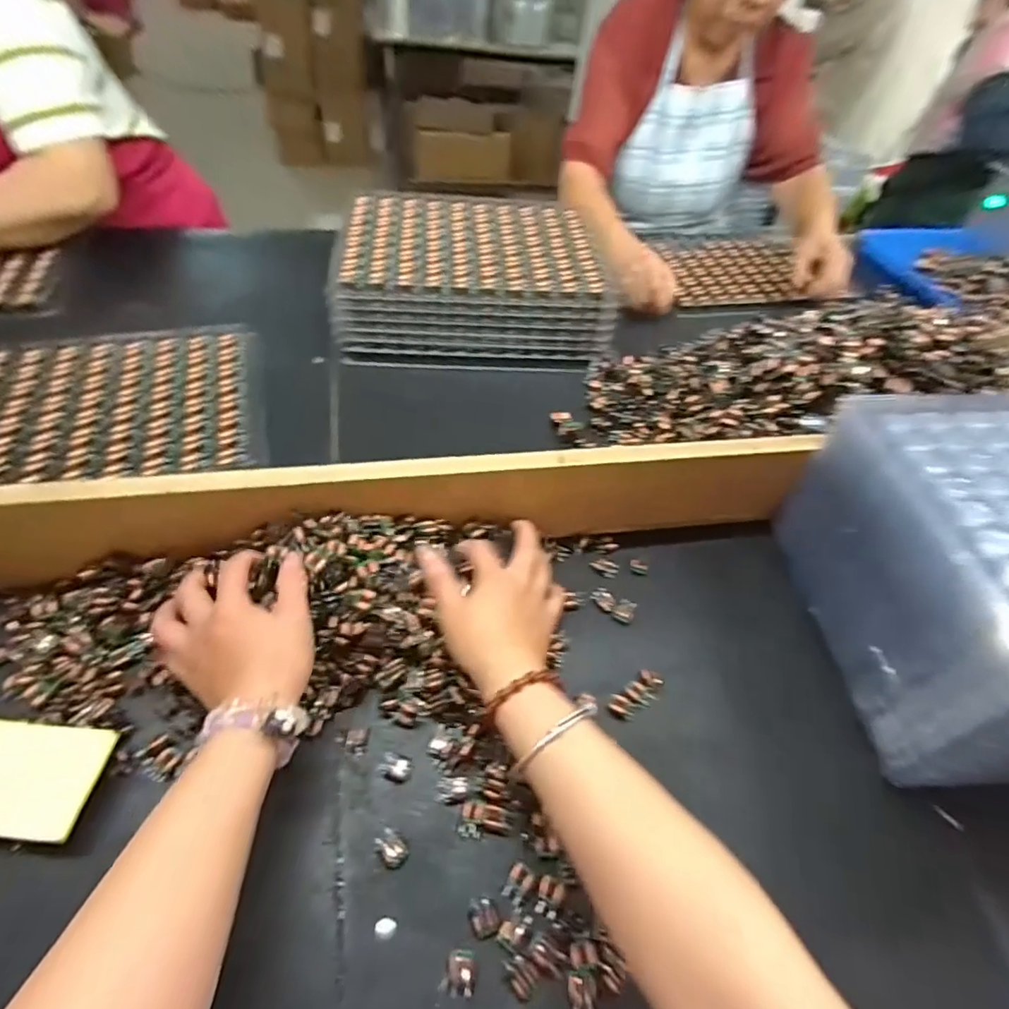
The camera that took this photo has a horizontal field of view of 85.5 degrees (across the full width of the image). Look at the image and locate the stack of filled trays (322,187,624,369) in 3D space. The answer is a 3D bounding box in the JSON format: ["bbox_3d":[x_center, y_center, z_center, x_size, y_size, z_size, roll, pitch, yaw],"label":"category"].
[{"bbox_3d":[-0.043,-0.305,0.736,0.337,0.109,0.243,-1,51,-7],"label":"stack of filled trays"}]

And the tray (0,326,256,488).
[{"bbox_3d":[-0.432,-0.102,0.552,0.326,0.023,0.234,-9,52,-13],"label":"tray"}]

